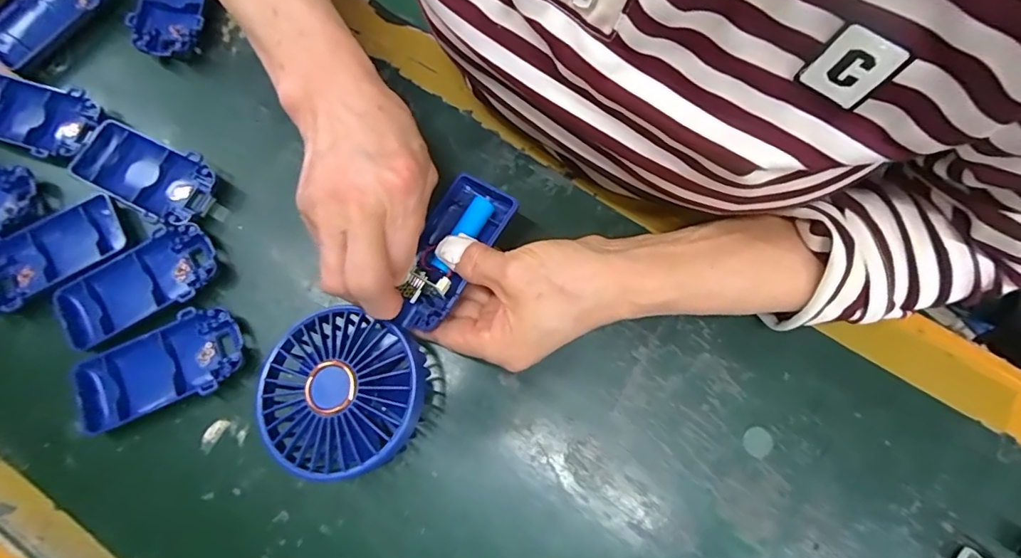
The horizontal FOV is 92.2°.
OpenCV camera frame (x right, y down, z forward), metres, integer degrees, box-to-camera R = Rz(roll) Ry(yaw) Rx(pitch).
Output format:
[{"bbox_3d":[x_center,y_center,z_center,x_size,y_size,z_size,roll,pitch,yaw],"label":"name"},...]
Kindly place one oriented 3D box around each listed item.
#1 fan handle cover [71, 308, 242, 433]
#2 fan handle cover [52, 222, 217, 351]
[{"bbox_3d":[-0.206,0.052,0.292,0.095,0.018,0.048,-20,76,-5],"label":"fan handle cover"},{"bbox_3d":[-0.228,0.004,0.304,0.093,0.013,0.048,-32,77,-8],"label":"fan handle cover"}]

